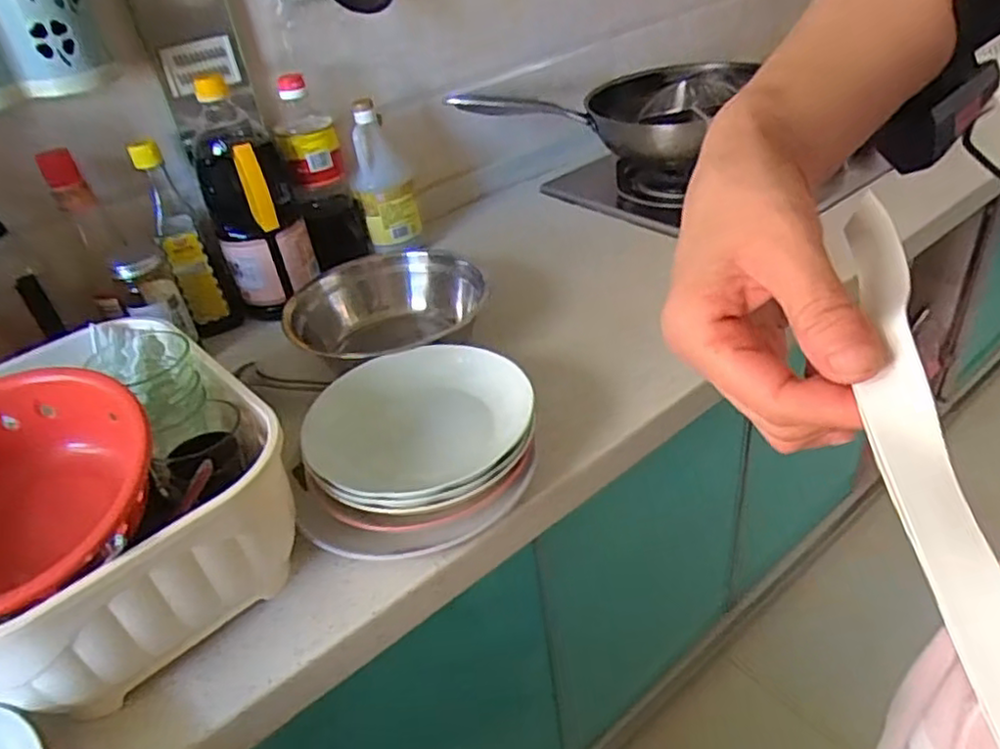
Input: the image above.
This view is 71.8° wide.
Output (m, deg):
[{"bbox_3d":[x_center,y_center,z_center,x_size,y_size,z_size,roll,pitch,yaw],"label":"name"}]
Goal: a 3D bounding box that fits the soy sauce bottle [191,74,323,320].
[{"bbox_3d":[-0.303,-0.211,0.845,0.110,0.255,0.084,-19,37,-14],"label":"soy sauce bottle"}]

